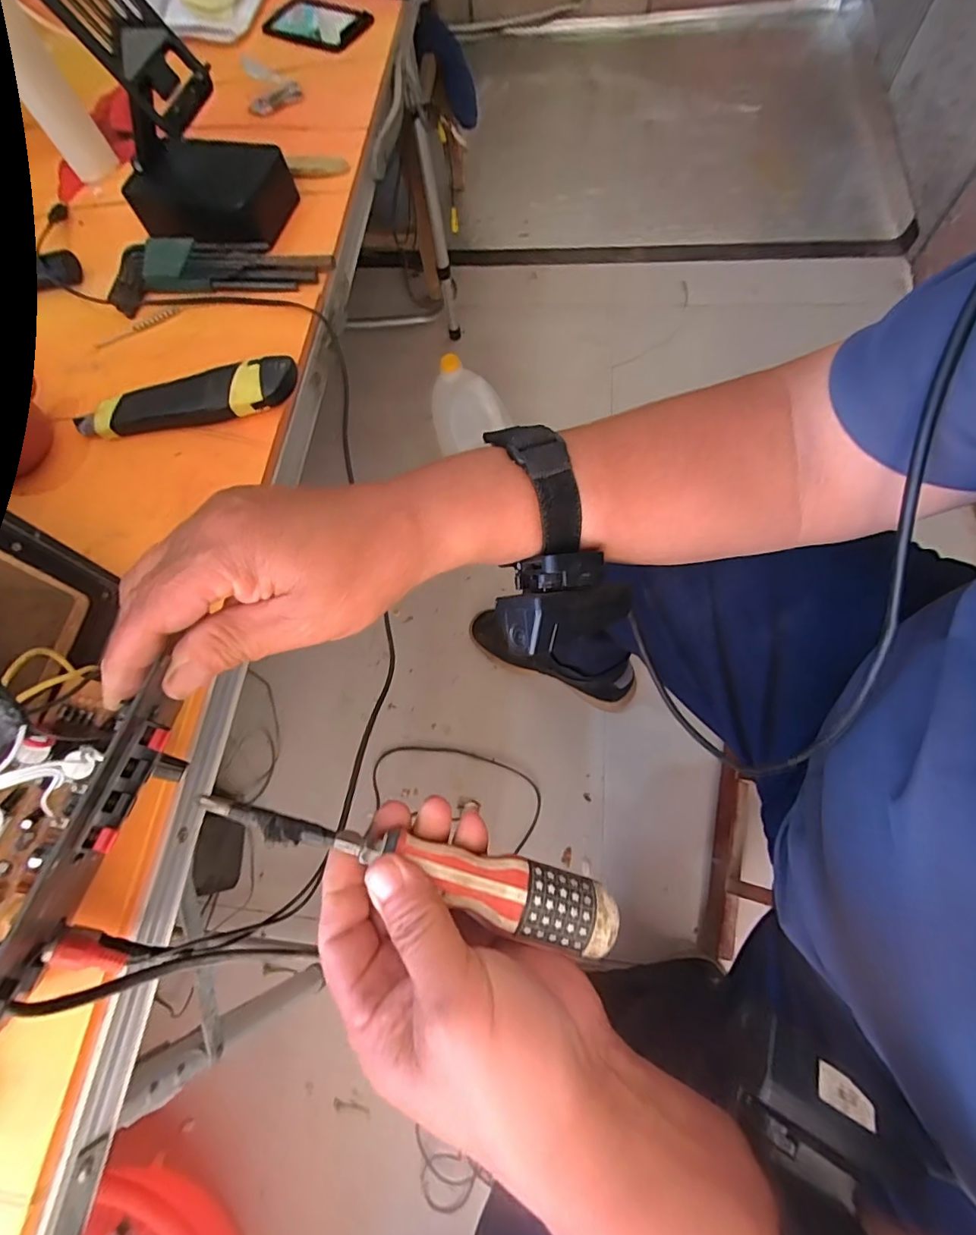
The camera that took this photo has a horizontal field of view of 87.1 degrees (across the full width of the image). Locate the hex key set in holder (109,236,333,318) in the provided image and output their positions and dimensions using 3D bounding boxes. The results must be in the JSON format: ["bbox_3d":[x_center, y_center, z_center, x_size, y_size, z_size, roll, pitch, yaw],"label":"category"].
[{"bbox_3d":[-0.214,-0.278,0.409,0.170,0.024,0.047,-4,68,3],"label":"hex key set in holder"}]

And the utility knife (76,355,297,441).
[{"bbox_3d":[-0.213,-0.152,0.359,0.156,0.020,0.036,-11,68,0],"label":"utility knife"}]

